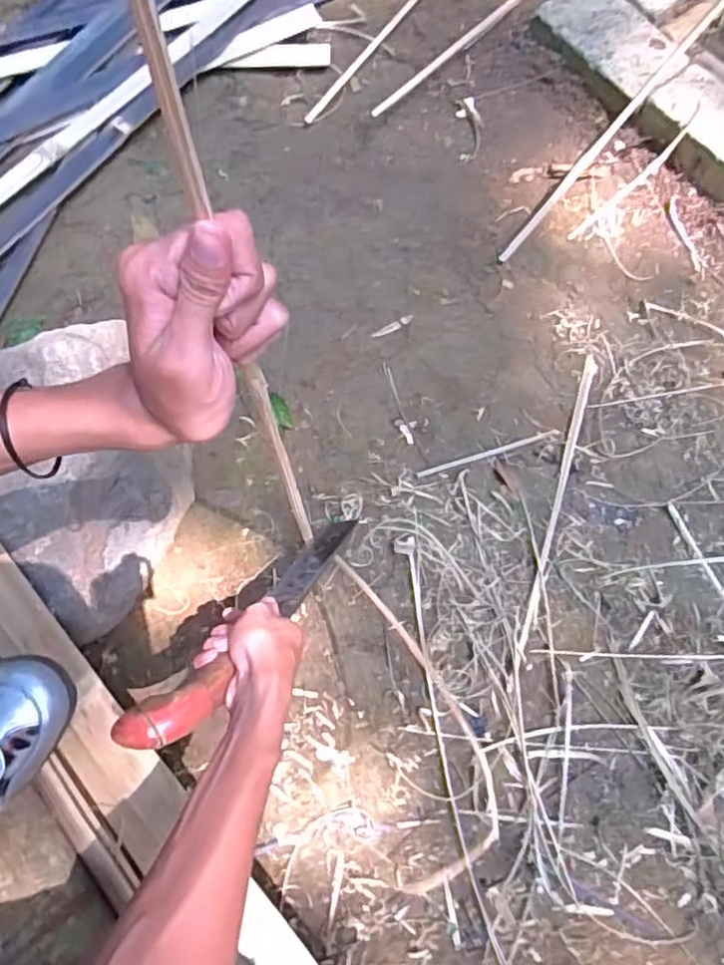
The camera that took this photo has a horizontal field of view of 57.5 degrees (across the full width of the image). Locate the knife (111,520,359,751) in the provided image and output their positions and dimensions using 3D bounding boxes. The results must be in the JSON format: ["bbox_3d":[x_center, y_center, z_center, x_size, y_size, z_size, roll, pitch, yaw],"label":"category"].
[{"bbox_3d":[-0.087,0.112,0.591,0.051,0.345,0.033,28,117,8],"label":"knife"}]

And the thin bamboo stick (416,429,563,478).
[{"bbox_3d":[0.160,-0.037,0.837,0.191,0.007,0.009,-17,75,-5],"label":"thin bamboo stick"}]

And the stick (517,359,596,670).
[{"bbox_3d":[0.246,0.020,0.825,0.013,0.015,0.415,17,75,5],"label":"stick"}]

